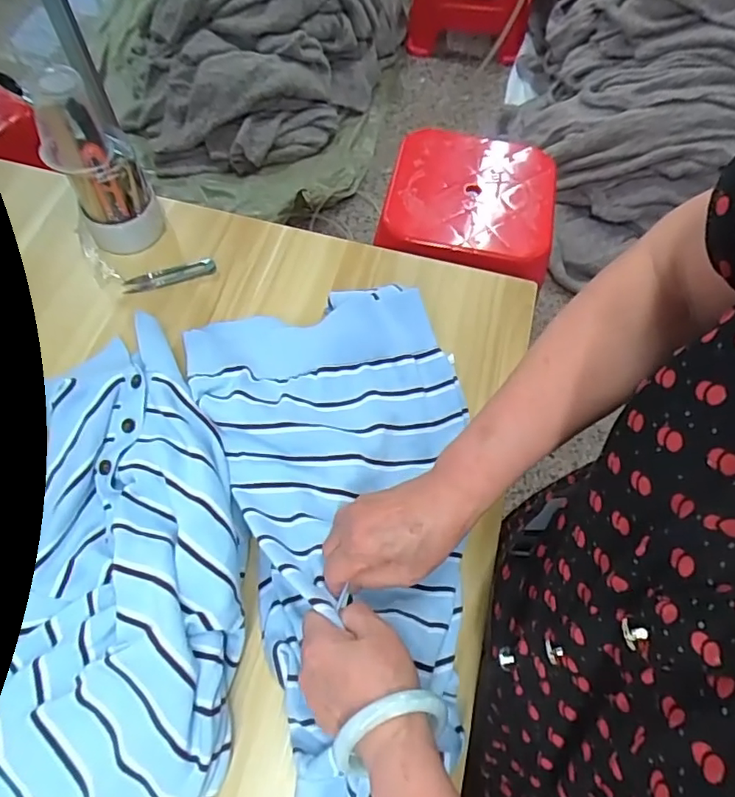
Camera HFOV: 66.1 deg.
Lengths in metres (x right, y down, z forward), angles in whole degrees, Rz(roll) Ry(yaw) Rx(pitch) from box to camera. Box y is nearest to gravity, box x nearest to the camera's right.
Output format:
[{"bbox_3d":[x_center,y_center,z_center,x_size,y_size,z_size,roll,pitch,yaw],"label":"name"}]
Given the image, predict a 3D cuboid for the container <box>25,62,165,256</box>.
[{"bbox_3d":[-0.279,-0.241,0.585,0.082,0.185,0.070,-26,67,-16],"label":"container"}]

